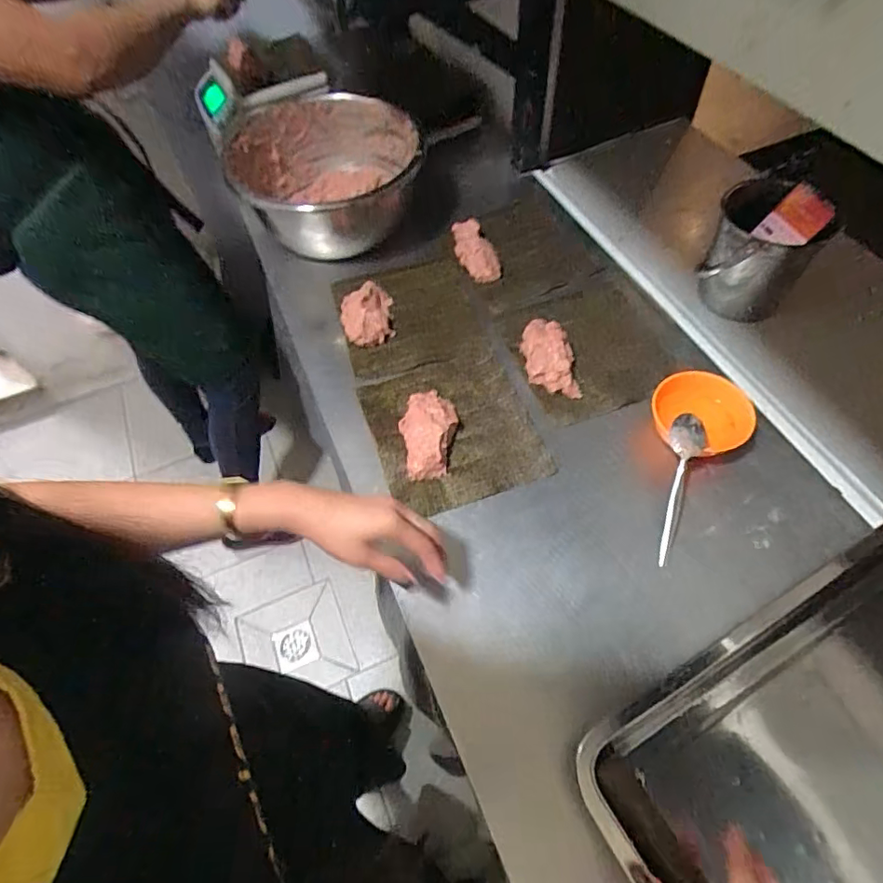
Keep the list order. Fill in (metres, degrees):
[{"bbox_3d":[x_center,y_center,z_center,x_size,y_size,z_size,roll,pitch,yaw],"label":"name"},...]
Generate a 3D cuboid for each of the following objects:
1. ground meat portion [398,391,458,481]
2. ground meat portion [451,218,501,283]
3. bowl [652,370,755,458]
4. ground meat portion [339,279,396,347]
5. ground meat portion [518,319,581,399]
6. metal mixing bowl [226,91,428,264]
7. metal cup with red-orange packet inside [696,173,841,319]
[{"bbox_3d":[-0.015,-0.012,0.627,0.066,0.033,0.112,-7,57,-1],"label":"ground meat portion"},{"bbox_3d":[0.050,-0.282,0.789,0.055,0.025,0.109,-11,57,-3],"label":"ground meat portion"},{"bbox_3d":[0.290,-0.025,0.605,0.102,0.051,0.098,-2,57,3],"label":"bowl"},{"bbox_3d":[-0.104,-0.178,0.739,0.070,0.033,0.103,-8,57,-1],"label":"ground meat portion"},{"bbox_3d":[0.134,-0.109,0.677,0.058,0.029,0.118,-8,57,-1],"label":"ground meat portion"},{"bbox_3d":[-0.185,-0.427,0.830,0.283,0.110,0.311,-1,61,2],"label":"metal mixing bowl"},{"bbox_3d":[0.411,-0.242,0.688,0.127,0.129,0.111,22,62,17],"label":"metal cup with red-orange packet inside"}]

